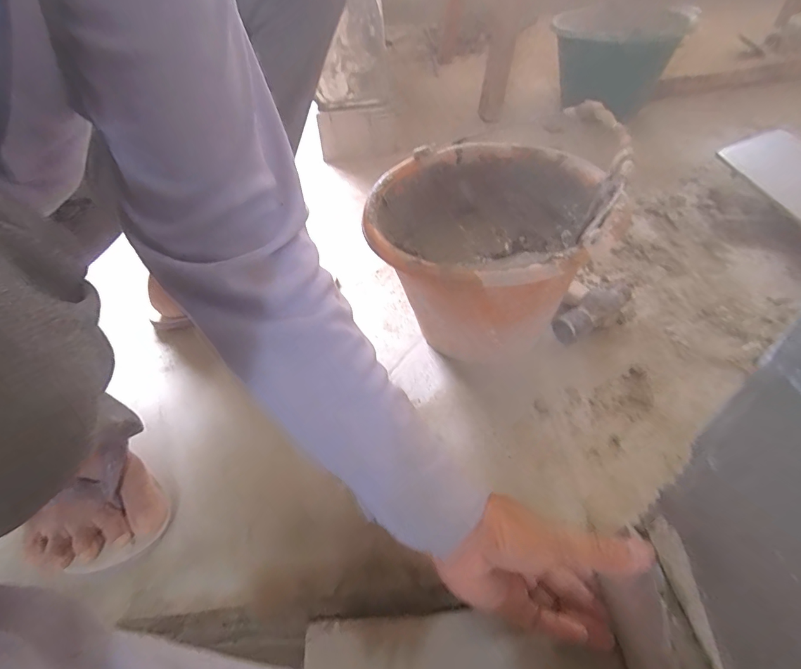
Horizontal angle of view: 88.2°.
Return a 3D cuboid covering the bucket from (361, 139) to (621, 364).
[{"bbox_3d":[0.096,-0.080,0.477,0.231,0.180,0.251,21,52,22],"label":"bucket"}]

